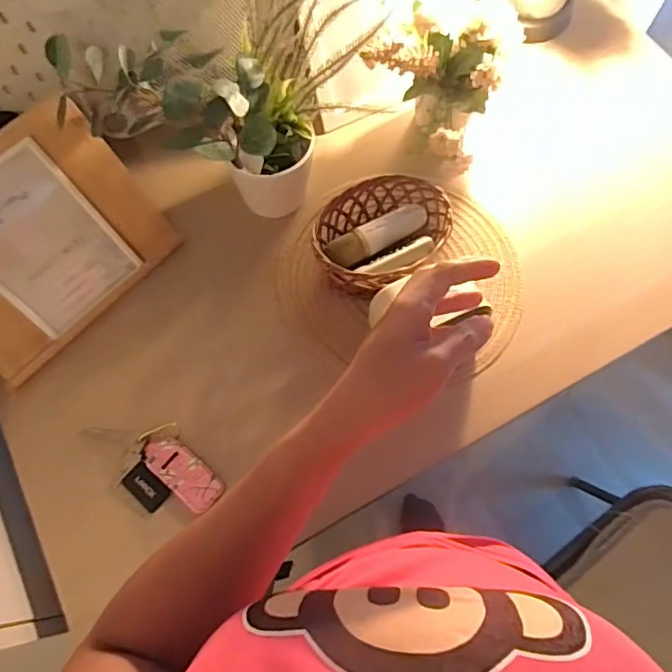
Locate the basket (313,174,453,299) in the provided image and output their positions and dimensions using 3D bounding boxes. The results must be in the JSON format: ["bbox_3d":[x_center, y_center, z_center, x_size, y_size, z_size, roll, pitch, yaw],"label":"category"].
[{"bbox_3d":[0.051,-0.111,0.655,0.162,0.068,0.129,-31,71,-11],"label":"basket"}]

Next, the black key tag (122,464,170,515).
[{"bbox_3d":[-0.201,0.162,0.603,0.049,0.006,0.031,39,73,15],"label":"black key tag"}]

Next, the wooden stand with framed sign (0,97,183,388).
[{"bbox_3d":[-0.327,-0.103,0.619,0.045,0.207,0.260,20,62,47],"label":"wooden stand with framed sign"}]

